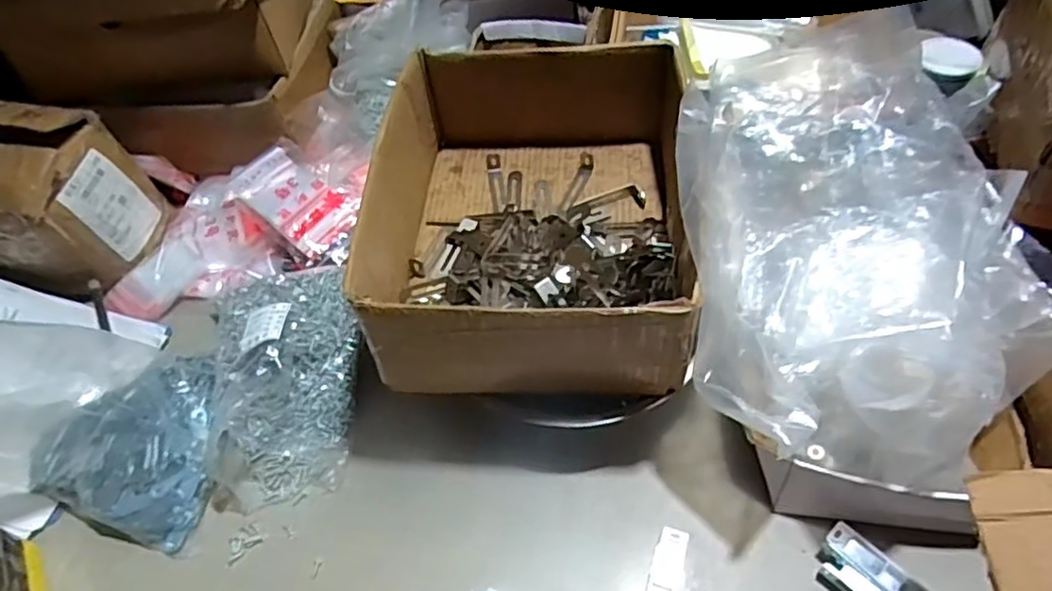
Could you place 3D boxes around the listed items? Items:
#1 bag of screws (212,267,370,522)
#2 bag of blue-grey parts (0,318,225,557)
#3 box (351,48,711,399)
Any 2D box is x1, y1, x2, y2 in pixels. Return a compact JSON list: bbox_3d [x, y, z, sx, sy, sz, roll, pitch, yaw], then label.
[{"bbox_3d":[-0.229,0.073,0.612,0.136,0.086,0.215,-9,52,-1],"label":"bag of screws"},{"bbox_3d":[-0.374,0.070,0.549,0.198,0.212,0.180,8,54,12],"label":"bag of blue-grey parts"},{"bbox_3d":[0.006,-0.074,0.577,0.249,0.115,0.303,-1,52,6],"label":"box"}]

